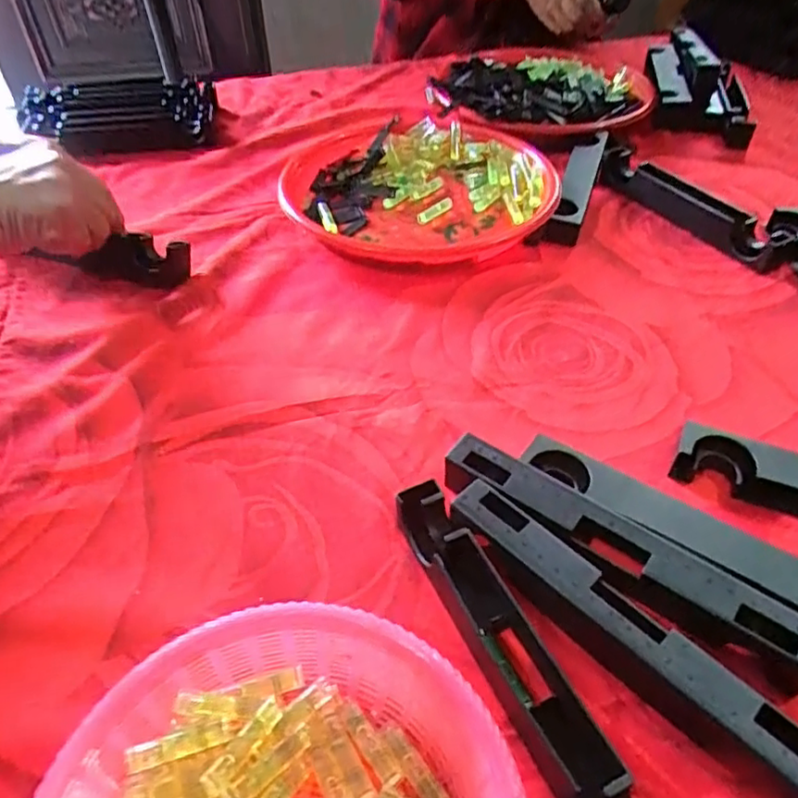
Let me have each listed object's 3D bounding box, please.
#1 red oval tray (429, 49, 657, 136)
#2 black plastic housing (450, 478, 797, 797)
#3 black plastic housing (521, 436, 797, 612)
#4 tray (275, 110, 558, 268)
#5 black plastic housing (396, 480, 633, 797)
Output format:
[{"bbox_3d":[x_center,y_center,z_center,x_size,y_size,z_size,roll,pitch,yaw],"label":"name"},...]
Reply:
[{"bbox_3d":[0.168,-0.383,0.760,0.254,0.037,0.258,15,48,15],"label":"red oval tray"},{"bbox_3d":[0.101,0.110,0.294,0.031,0.030,0.193,-34,54,-28],"label":"black plastic housing"},{"bbox_3d":[0.157,0.074,0.330,0.191,0.026,0.038,26,51,24],"label":"black plastic housing"},{"bbox_3d":[0.023,-0.215,0.615,0.245,0.032,0.270,5,46,6],"label":"tray"},{"bbox_3d":[0.054,0.120,0.286,0.029,0.028,0.192,-20,48,-18],"label":"black plastic housing"}]

